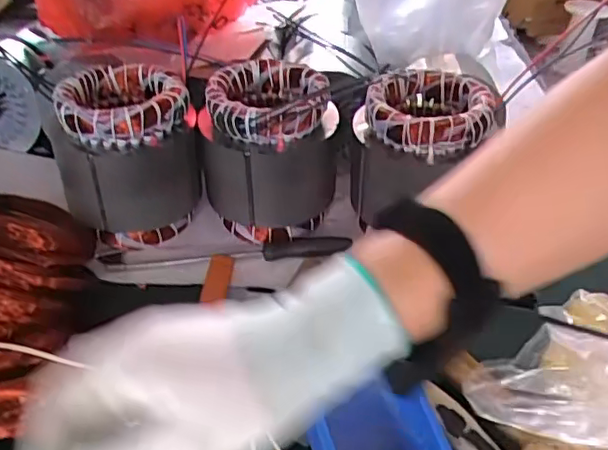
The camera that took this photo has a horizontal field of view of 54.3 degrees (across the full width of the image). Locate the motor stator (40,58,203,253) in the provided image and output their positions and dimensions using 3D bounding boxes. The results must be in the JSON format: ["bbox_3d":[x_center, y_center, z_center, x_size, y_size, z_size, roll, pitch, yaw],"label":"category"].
[{"bbox_3d":[-0.207,-0.086,0.703,0.153,0.170,0.140,-10,42,-15],"label":"motor stator"}]

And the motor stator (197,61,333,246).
[{"bbox_3d":[-0.042,-0.088,0.709,0.154,0.172,0.143,-3,40,-7],"label":"motor stator"}]

